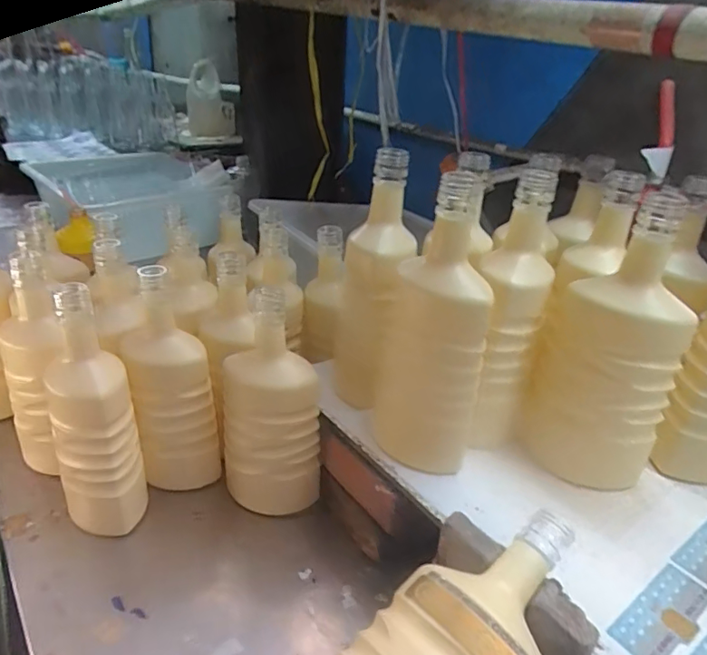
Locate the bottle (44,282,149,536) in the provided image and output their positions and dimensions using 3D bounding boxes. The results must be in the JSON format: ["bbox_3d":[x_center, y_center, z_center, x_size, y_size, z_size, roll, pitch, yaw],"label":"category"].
[{"bbox_3d":[-0.245,0.096,0.496,0.079,0.257,0.063,-20,37,-32],"label":"bottle"}]

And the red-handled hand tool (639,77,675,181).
[{"bbox_3d":[0.454,-0.292,0.777,0.040,0.152,0.031,10,-12,14],"label":"red-handled hand tool"}]

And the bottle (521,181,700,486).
[{"bbox_3d":[0.221,0.020,0.451,0.099,0.243,0.078,7,31,8],"label":"bottle"}]

